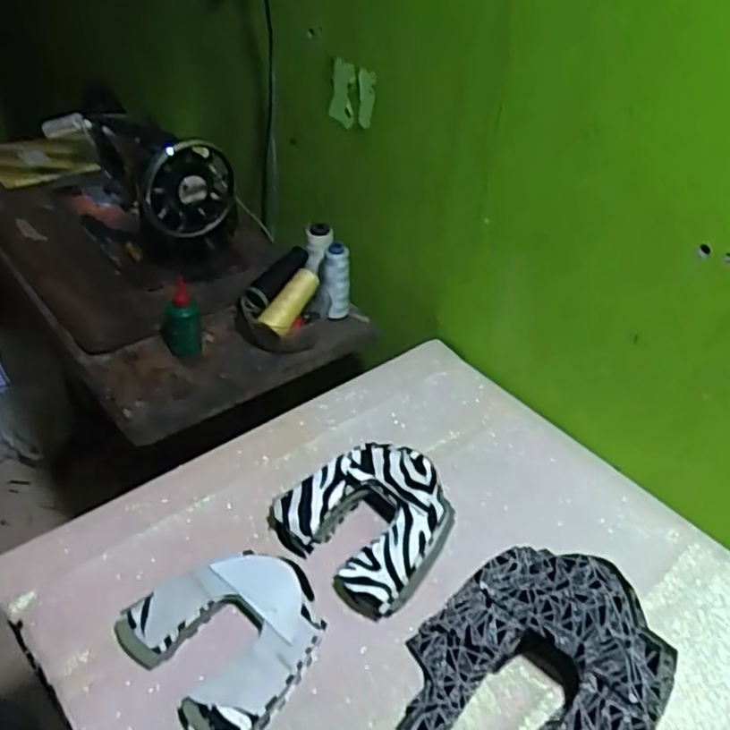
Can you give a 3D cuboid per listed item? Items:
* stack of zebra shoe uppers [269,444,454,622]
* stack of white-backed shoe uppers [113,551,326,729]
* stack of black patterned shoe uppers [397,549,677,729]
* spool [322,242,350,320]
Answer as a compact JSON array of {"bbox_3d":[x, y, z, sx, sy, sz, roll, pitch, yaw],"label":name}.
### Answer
[{"bbox_3d":[0.006,0.154,0.699,0.168,0.068,0.151,34,48,31],"label":"stack of zebra shoe uppers"},{"bbox_3d":[-0.120,0.242,0.615,0.161,0.034,0.152,34,48,31],"label":"stack of white-backed shoe uppers"},{"bbox_3d":[0.145,0.257,0.566,0.201,0.100,0.206,34,48,31],"label":"stack of black patterned shoe uppers"},{"bbox_3d":[-0.042,-0.113,0.981,0.039,0.132,0.033,3,39,-2],"label":"spool"}]

